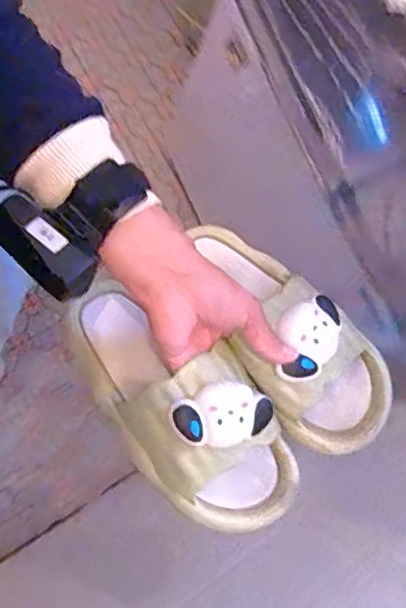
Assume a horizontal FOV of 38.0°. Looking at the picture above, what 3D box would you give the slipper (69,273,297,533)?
[{"bbox_3d":[-0.026,0.070,0.454,0.099,0.068,0.227,-43,70,-11],"label":"slipper"}]

